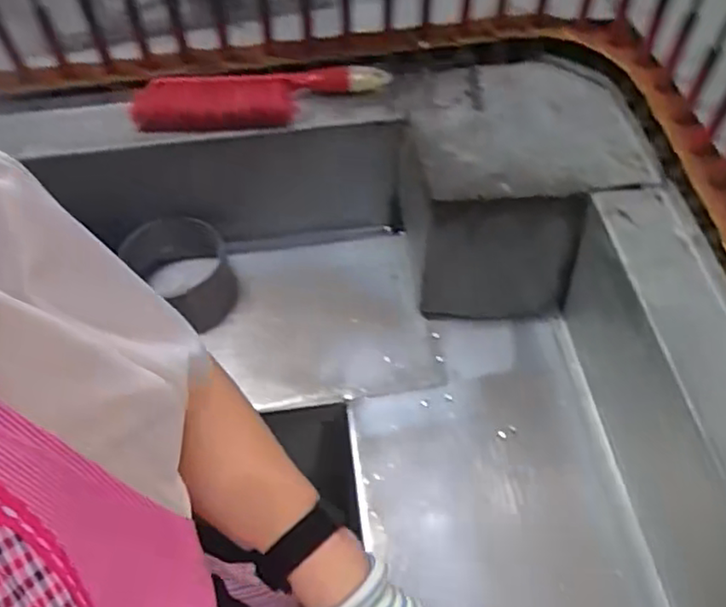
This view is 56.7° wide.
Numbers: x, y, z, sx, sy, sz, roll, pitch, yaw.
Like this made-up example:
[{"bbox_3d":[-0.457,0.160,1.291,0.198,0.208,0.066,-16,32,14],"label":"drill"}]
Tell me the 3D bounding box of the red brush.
[{"bbox_3d":[-0.131,-0.248,0.831,0.318,0.065,0.074,0,51,2],"label":"red brush"}]

